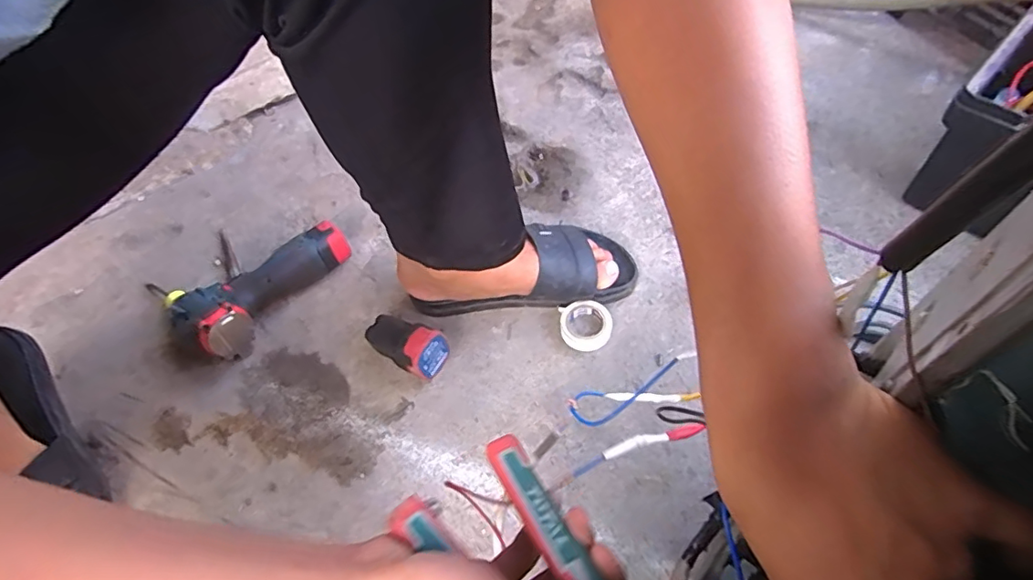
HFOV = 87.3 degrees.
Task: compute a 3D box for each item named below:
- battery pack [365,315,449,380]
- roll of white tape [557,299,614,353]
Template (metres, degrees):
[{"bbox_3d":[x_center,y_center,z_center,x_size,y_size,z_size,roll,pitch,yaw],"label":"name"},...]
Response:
[{"bbox_3d":[-0.124,0.062,0.594,0.095,0.056,0.049,19,61,19],"label":"battery pack"},{"bbox_3d":[0.077,0.042,0.608,0.058,0.022,0.058,-2,58,3],"label":"roll of white tape"}]

